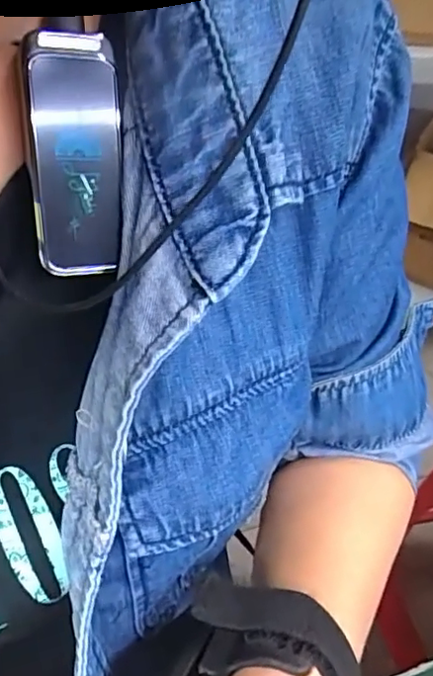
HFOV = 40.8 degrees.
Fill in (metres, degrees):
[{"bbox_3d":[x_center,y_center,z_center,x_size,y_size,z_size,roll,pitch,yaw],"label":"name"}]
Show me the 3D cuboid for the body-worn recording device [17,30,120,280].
[{"bbox_3d":[-0.040,-0.051,0.165,0.026,0.064,0.006,-3,12,-12],"label":"body-worn recording device"}]

